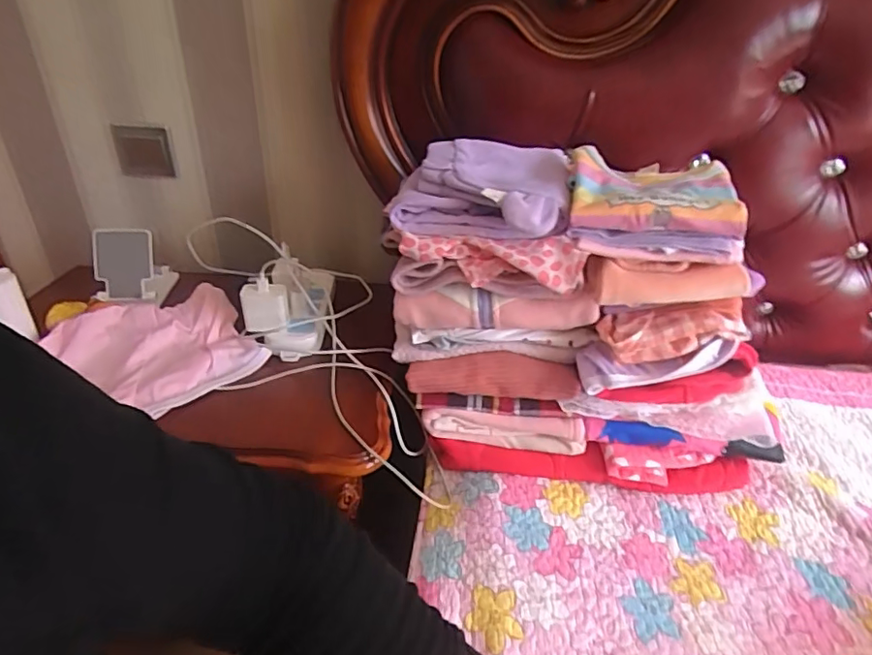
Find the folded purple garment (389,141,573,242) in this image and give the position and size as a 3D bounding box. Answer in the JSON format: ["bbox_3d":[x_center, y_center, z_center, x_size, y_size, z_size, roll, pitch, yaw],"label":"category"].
[{"bbox_3d":[0.058,-0.163,0.636,0.200,0.059,0.187,14,36,18],"label":"folded purple garment"}]

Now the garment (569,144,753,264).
[{"bbox_3d":[0.229,-0.141,0.608,0.168,0.056,0.181,6,34,7],"label":"garment"}]

